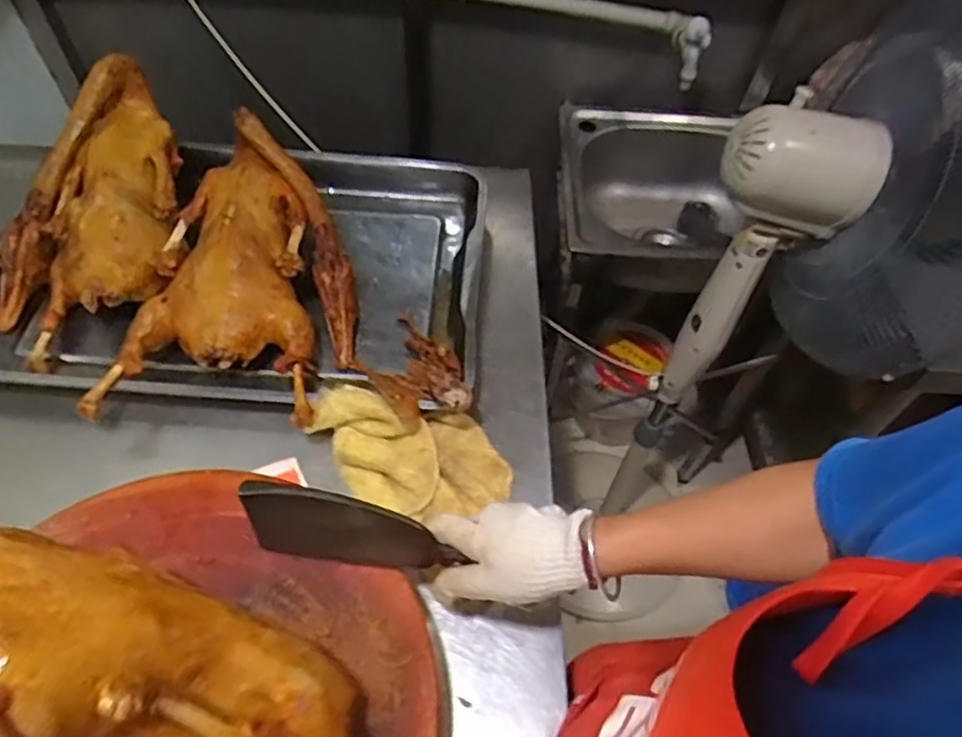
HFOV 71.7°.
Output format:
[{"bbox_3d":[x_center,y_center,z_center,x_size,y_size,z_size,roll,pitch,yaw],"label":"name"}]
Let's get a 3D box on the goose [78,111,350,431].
[{"bbox_3d":[-0.258,-0.108,0.754,0.229,0.127,0.366,8,56,2],"label":"goose"}]

